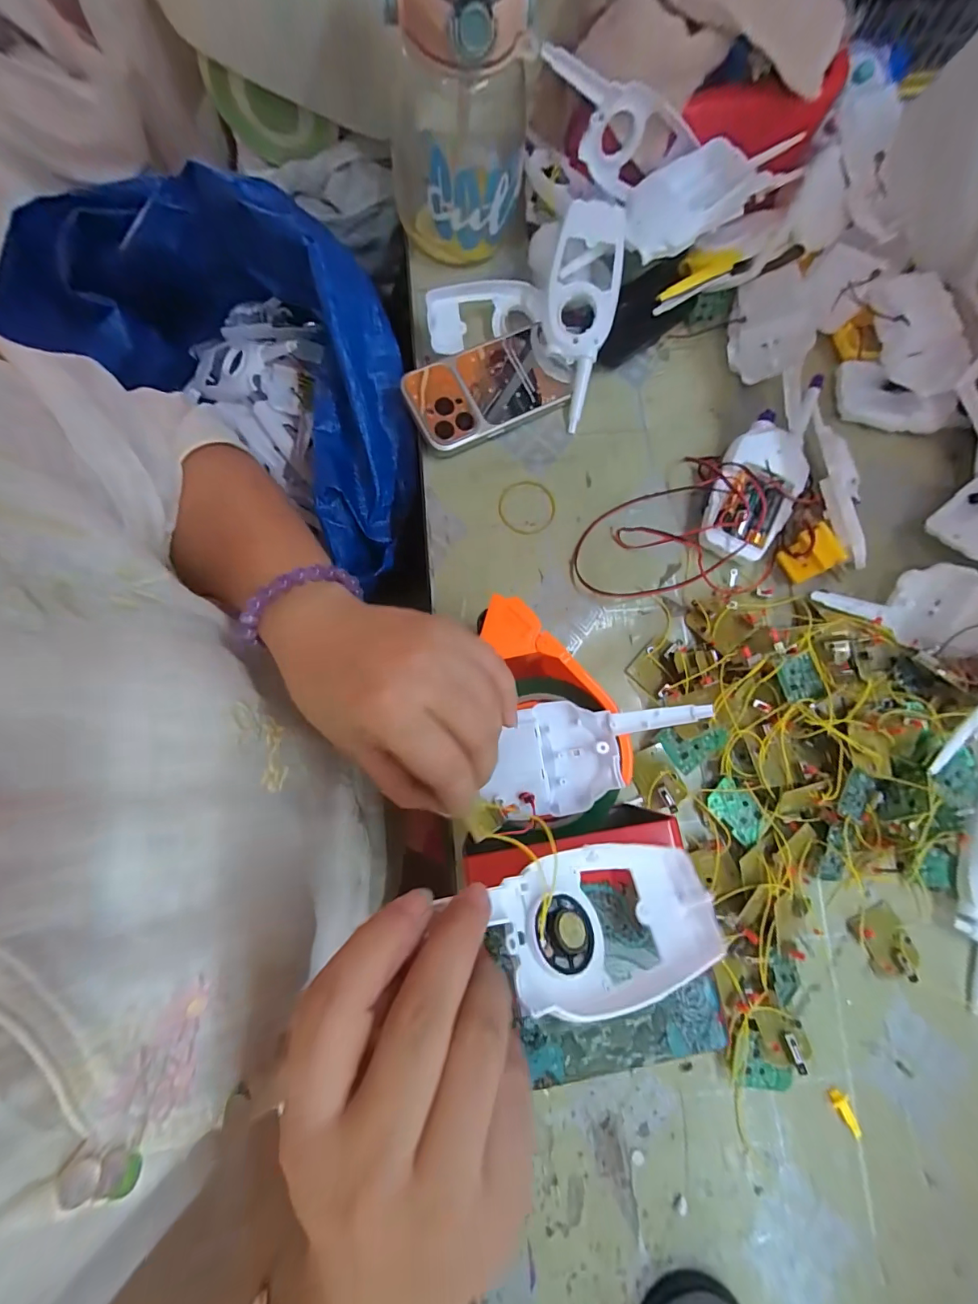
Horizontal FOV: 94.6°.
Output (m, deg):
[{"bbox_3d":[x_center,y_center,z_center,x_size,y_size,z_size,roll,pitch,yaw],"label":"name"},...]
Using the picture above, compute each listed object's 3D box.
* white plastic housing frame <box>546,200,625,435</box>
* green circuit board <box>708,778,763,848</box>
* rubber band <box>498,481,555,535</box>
[{"bbox_3d":[0.078,-0.278,0.379,0.057,0.018,0.166,5,102,0],"label":"white plastic housing frame"},{"bbox_3d":[0.177,0.113,0.321,0.028,0.006,0.041,-39,78,-9],"label":"green circuit board"},{"bbox_3d":[0.032,-0.123,0.381,0.049,0.004,0.047,0,78,-1],"label":"rubber band"}]

